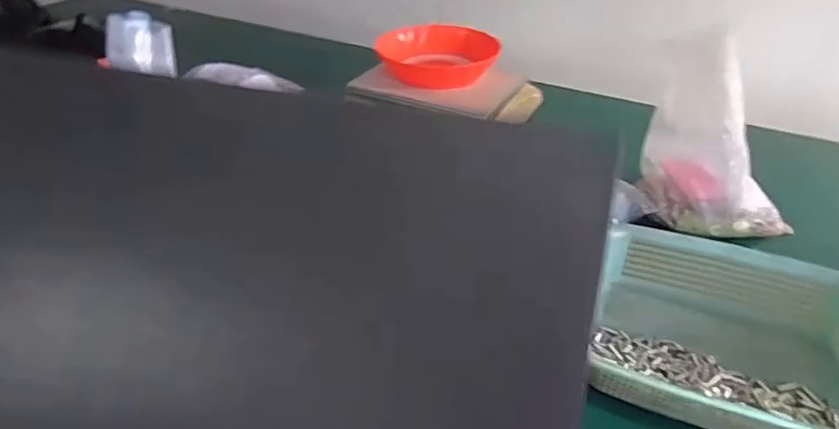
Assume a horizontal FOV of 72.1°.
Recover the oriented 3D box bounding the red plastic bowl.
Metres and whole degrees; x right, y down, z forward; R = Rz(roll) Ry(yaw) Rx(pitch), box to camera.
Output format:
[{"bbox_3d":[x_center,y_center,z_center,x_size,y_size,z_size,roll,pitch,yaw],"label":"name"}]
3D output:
[{"bbox_3d":[0.031,-0.270,1.001,0.199,0.059,0.205,1,34,-1],"label":"red plastic bowl"}]

